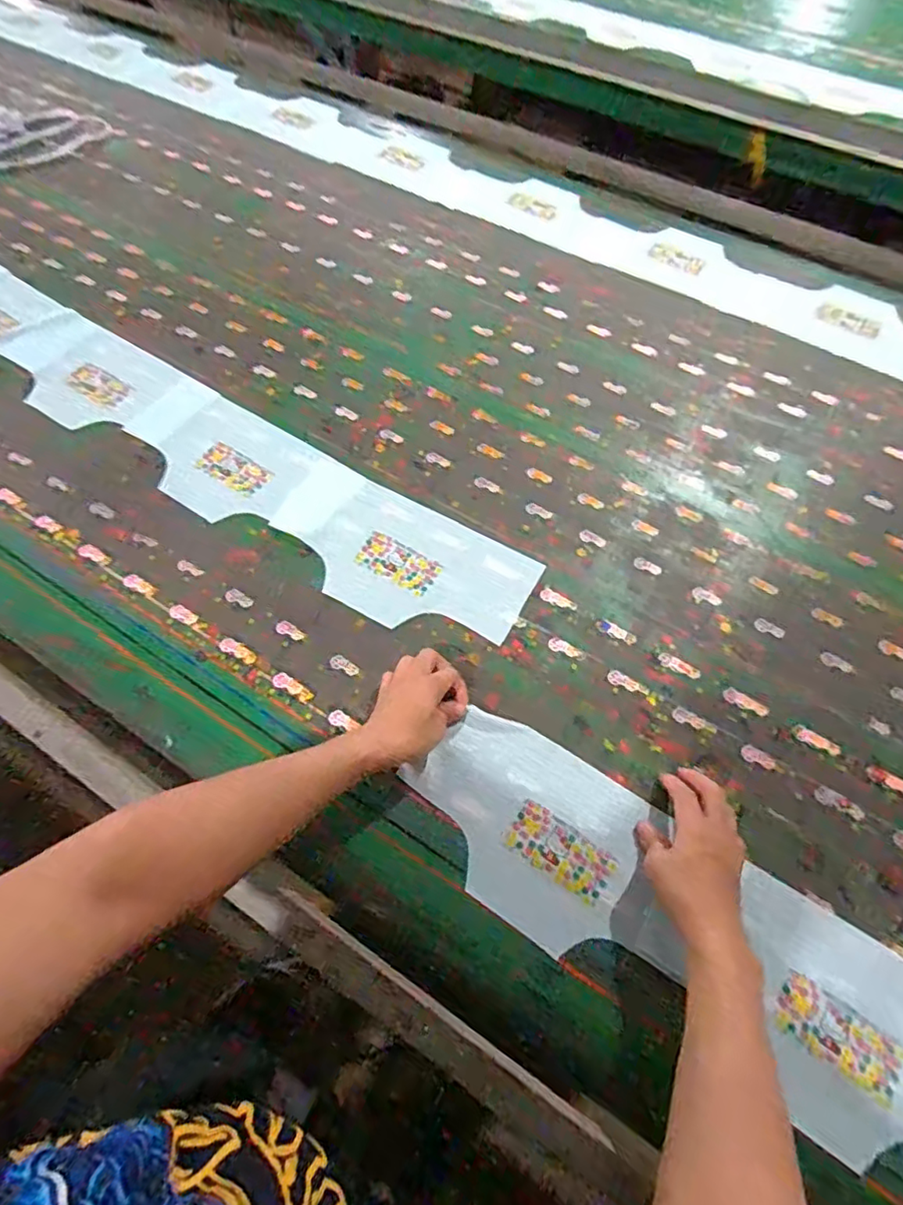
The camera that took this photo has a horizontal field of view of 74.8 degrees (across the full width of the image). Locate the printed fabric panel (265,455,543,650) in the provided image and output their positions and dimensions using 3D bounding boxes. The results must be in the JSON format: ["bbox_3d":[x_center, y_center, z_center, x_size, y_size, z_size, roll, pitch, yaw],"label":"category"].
[{"bbox_3d":[-0.071,-0.059,0.728,0.336,0.007,0.169,28,66,14],"label":"printed fabric panel"}]

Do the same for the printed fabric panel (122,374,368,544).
[{"bbox_3d":[-0.297,-0.190,0.795,0.335,0.009,0.169,29,66,14],"label":"printed fabric panel"}]

